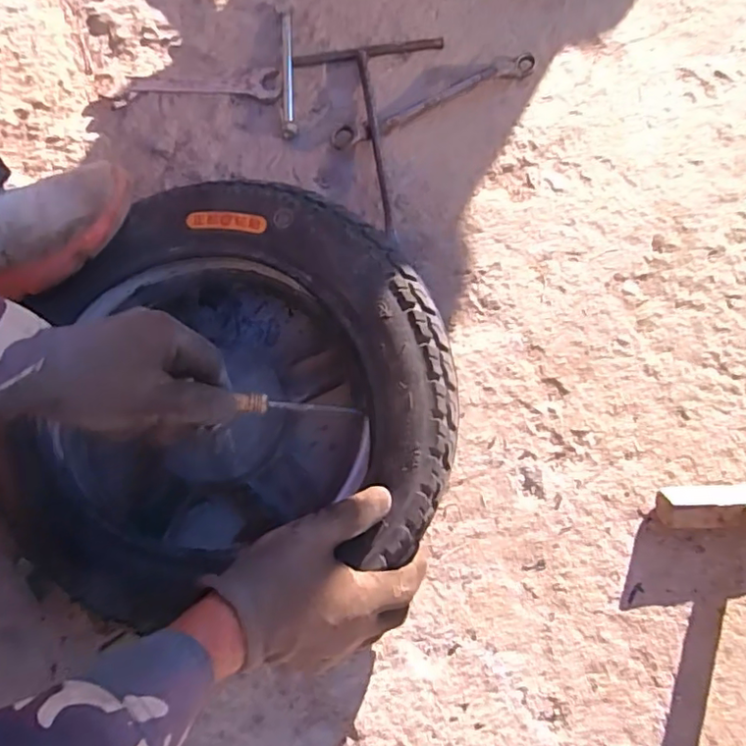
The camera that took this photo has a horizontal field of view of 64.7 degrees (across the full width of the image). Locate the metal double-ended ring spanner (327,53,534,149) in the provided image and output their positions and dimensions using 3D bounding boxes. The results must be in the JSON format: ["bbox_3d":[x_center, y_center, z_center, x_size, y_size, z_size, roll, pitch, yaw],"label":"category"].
[{"bbox_3d":[0.063,-0.270,0.582,0.224,0.019,0.025,-25,80,-6],"label":"metal double-ended ring spanner"}]

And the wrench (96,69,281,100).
[{"bbox_3d":[-0.187,-0.293,0.597,0.181,0.005,0.032,-1,78,-1],"label":"wrench"}]

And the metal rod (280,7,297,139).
[{"bbox_3d":[-0.087,-0.306,0.590,0.015,0.011,0.149,-4,79,-1],"label":"metal rod"}]

